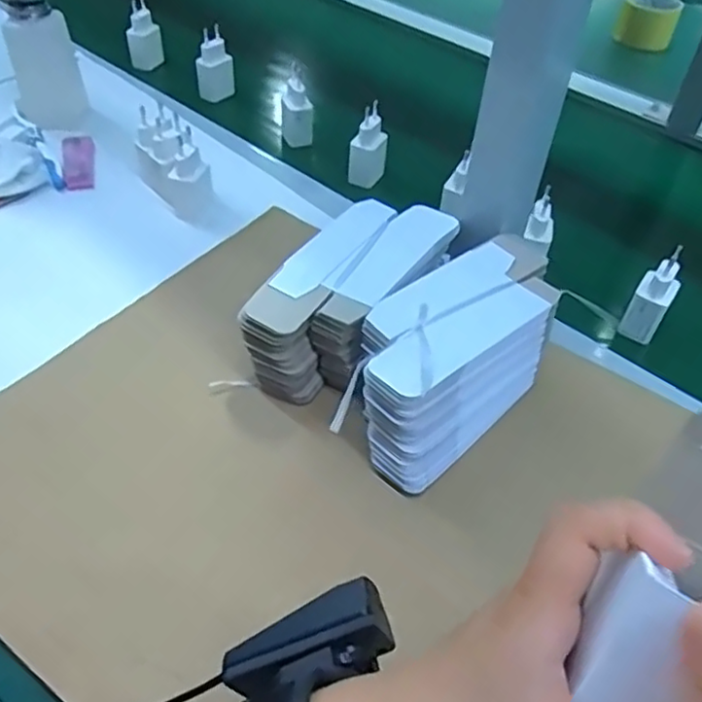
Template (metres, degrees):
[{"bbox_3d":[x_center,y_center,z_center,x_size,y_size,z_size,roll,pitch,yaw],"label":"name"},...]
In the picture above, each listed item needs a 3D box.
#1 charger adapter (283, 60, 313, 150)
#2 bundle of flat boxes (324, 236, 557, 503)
[{"bbox_3d":[-0.057,-0.260,0.720,0.031,0.095,0.024,0,47,-3],"label":"charger adapter"},{"bbox_3d":[0.071,0.001,0.451,0.083,0.076,0.182,36,54,27],"label":"bundle of flat boxes"}]

